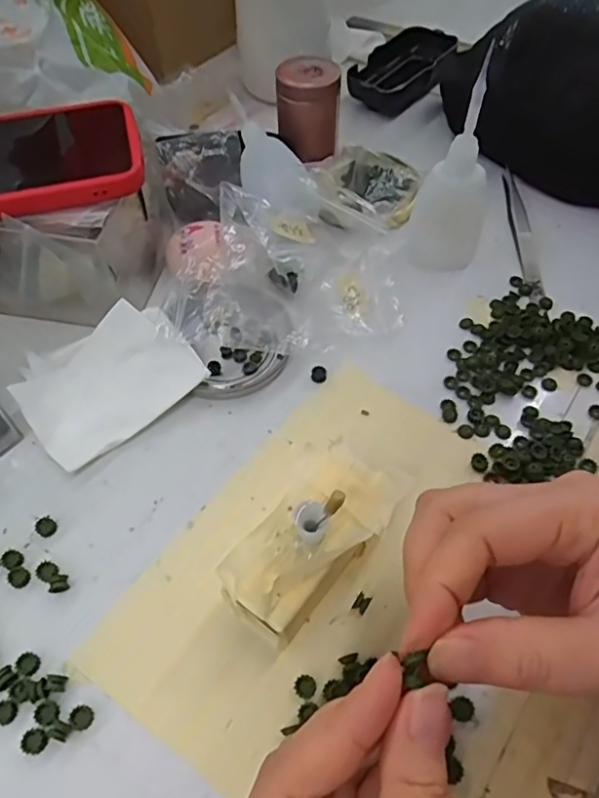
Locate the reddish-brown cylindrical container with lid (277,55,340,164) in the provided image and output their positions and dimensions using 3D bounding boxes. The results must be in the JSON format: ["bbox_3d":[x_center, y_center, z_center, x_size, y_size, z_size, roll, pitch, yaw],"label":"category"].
[{"bbox_3d":[0.006,-0.209,0.405,0.043,0.059,0.039,2,57,1],"label":"reddish-brown cylindrical container with lid"}]

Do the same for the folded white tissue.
[{"bbox_3d":[-0.103,-0.011,0.303,0.089,0.025,0.064,-33,63,-20],"label":"folded white tissue"}]

